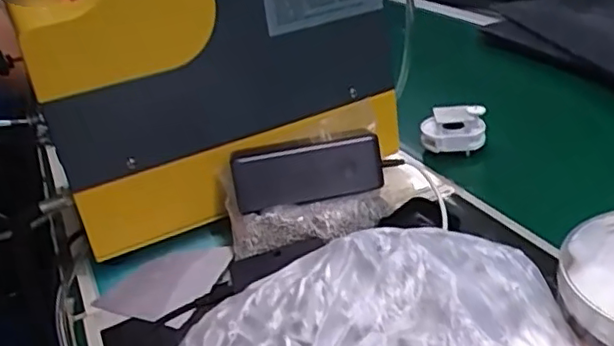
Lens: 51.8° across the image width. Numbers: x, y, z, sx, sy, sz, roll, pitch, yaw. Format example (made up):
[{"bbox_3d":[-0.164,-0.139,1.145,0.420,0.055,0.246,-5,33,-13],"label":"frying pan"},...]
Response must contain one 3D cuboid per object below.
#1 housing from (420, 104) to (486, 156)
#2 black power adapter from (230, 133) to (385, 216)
[{"bbox_3d":[0.164,-0.049,0.712,0.068,0.023,0.057,4,72,19],"label":"housing"},{"bbox_3d":[0.001,0.000,0.546,0.127,0.044,0.038,-7,27,1],"label":"black power adapter"}]

